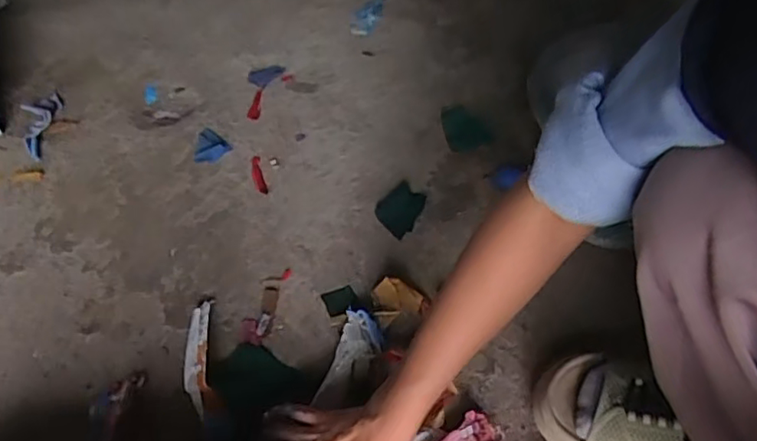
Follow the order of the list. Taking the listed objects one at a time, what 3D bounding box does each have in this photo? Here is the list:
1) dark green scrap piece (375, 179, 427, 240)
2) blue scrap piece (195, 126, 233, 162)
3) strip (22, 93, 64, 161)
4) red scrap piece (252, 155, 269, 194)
[{"bbox_3d":[0.027,-0.017,0.697,0.047,0.012,0.074,28,60,18],"label":"dark green scrap piece"},{"bbox_3d":[-0.218,-0.093,0.750,0.046,0.006,0.046,35,62,22],"label":"blue scrap piece"},{"bbox_3d":[-0.436,-0.124,0.761,0.043,0.014,0.104,-13,56,-8],"label":"strip"},{"bbox_3d":[-0.148,-0.056,0.727,0.014,0.004,0.059,-14,56,-9],"label":"red scrap piece"}]

